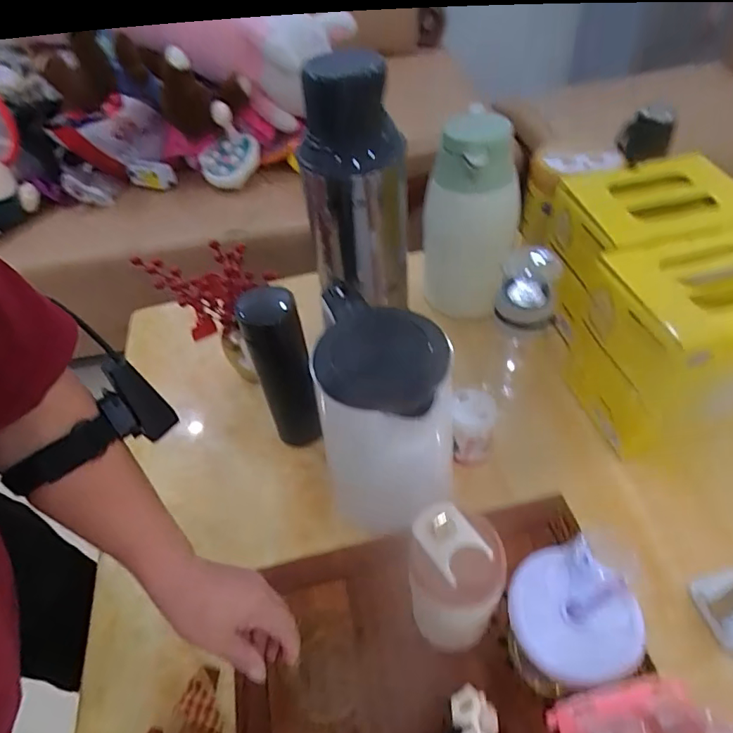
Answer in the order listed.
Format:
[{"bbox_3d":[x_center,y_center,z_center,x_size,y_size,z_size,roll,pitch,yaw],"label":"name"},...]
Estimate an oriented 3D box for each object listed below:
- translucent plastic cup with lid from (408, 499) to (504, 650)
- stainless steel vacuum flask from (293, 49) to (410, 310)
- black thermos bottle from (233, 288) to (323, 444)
[{"bbox_3d":[0.077,0.195,0.461,0.073,0.167,0.069,-3,48,3],"label":"translucent plastic cup with lid"},{"bbox_3d":[-0.004,-0.210,0.651,0.139,0.305,0.131,-3,48,3],"label":"stainless steel vacuum flask"},{"bbox_3d":[-0.093,0.012,0.591,0.060,0.226,0.075,-15,49,-8],"label":"black thermos bottle"}]

